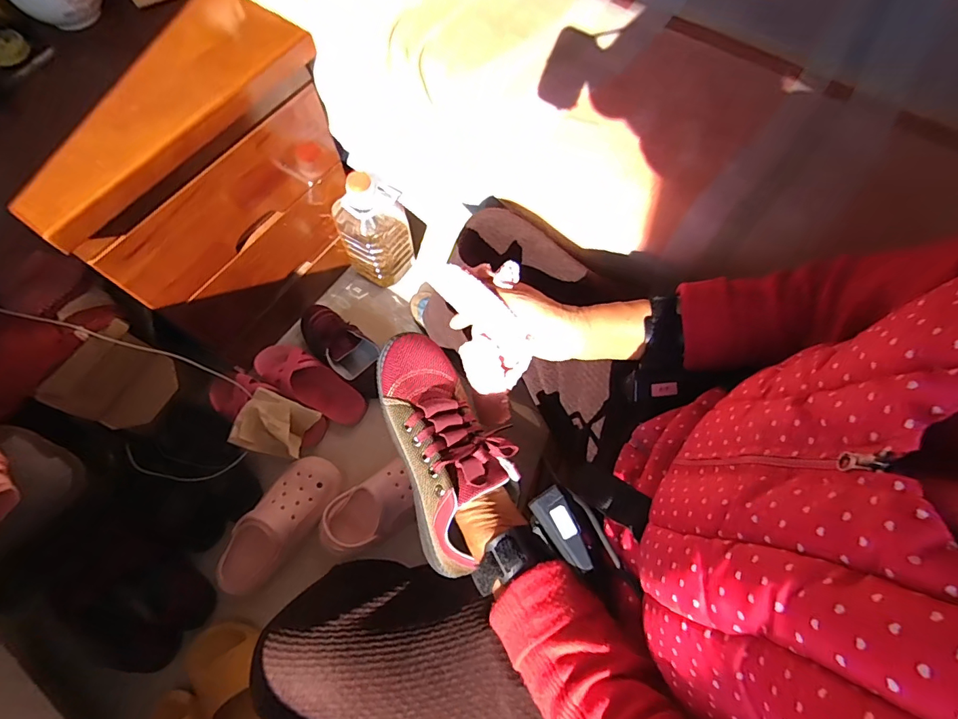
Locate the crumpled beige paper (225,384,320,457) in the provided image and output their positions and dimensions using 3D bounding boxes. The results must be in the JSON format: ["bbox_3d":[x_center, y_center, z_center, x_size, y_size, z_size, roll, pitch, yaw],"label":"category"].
[{"bbox_3d":[-0.385,0.125,0.869,0.132,0.055,0.111,28,78,-24],"label":"crumpled beige paper"}]

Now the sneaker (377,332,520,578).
[{"bbox_3d":[-0.028,0.081,0.439,0.100,0.087,0.223,-15,72,-6],"label":"sneaker"}]

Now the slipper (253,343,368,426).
[{"bbox_3d":[-0.358,0.044,0.954,0.269,0.061,0.096,33,72,12],"label":"slipper"}]

